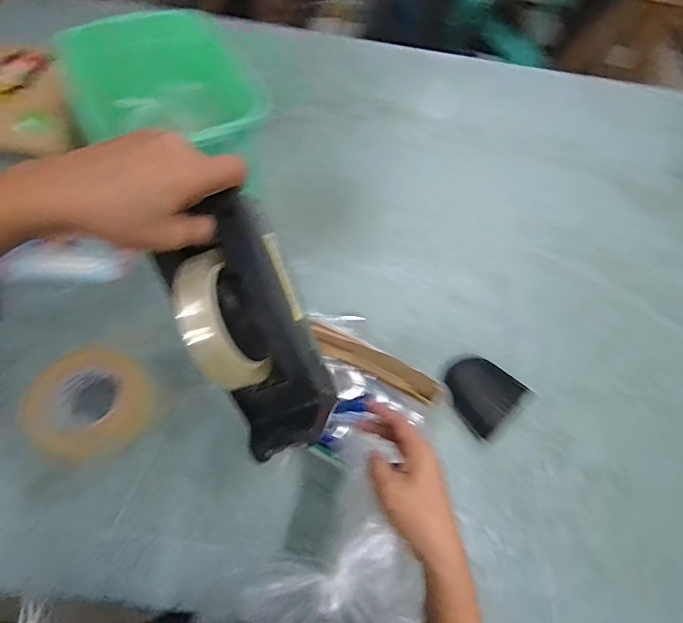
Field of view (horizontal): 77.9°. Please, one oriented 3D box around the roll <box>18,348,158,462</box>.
[{"bbox_3d":[-0.322,0.118,0.542,0.152,0.051,0.141,16,59,3],"label":"roll"}]

